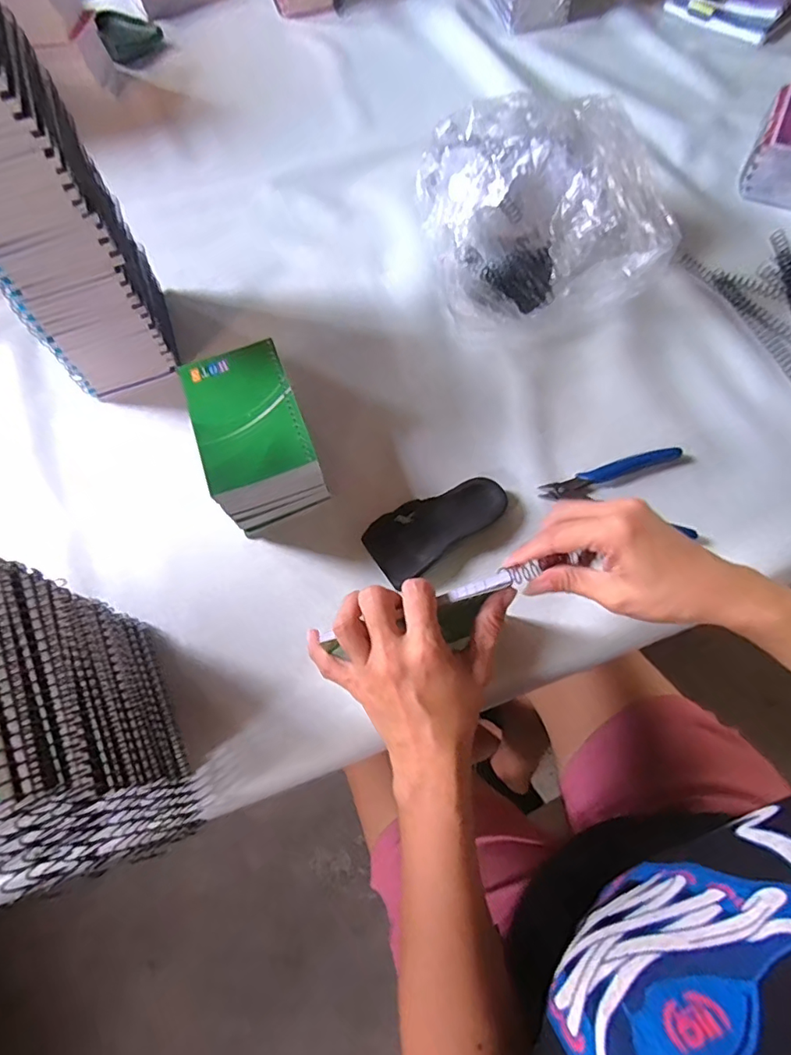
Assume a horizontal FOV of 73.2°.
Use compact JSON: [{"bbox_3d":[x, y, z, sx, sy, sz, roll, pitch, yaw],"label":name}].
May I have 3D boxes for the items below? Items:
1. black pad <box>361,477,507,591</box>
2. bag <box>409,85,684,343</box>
[{"bbox_3d":[0.033,-0.005,0.444,0.117,0.017,0.055,-33,68,-11],"label":"black pad"},{"bbox_3d":[0.140,-0.301,0.517,0.208,0.123,0.188,-13,66,-3],"label":"bag"}]

